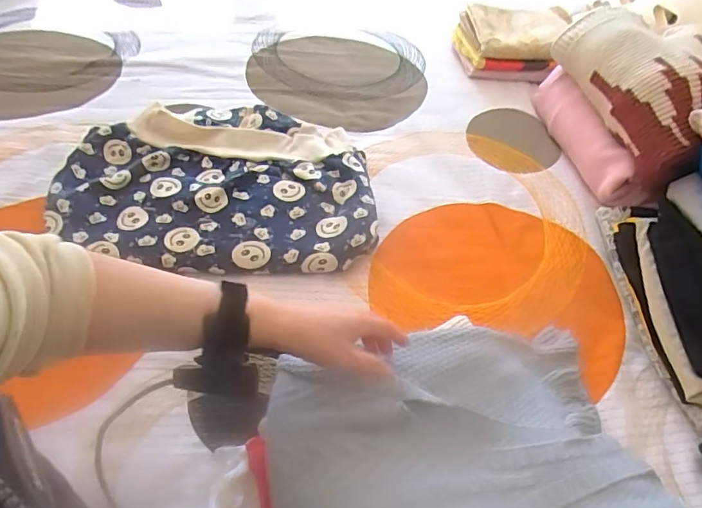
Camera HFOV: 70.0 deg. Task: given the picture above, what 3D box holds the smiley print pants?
[{"bbox_3d":[-0.191,-0.099,0.744,0.434,0.070,0.298,1,50,-6],"label":"smiley print pants"}]

